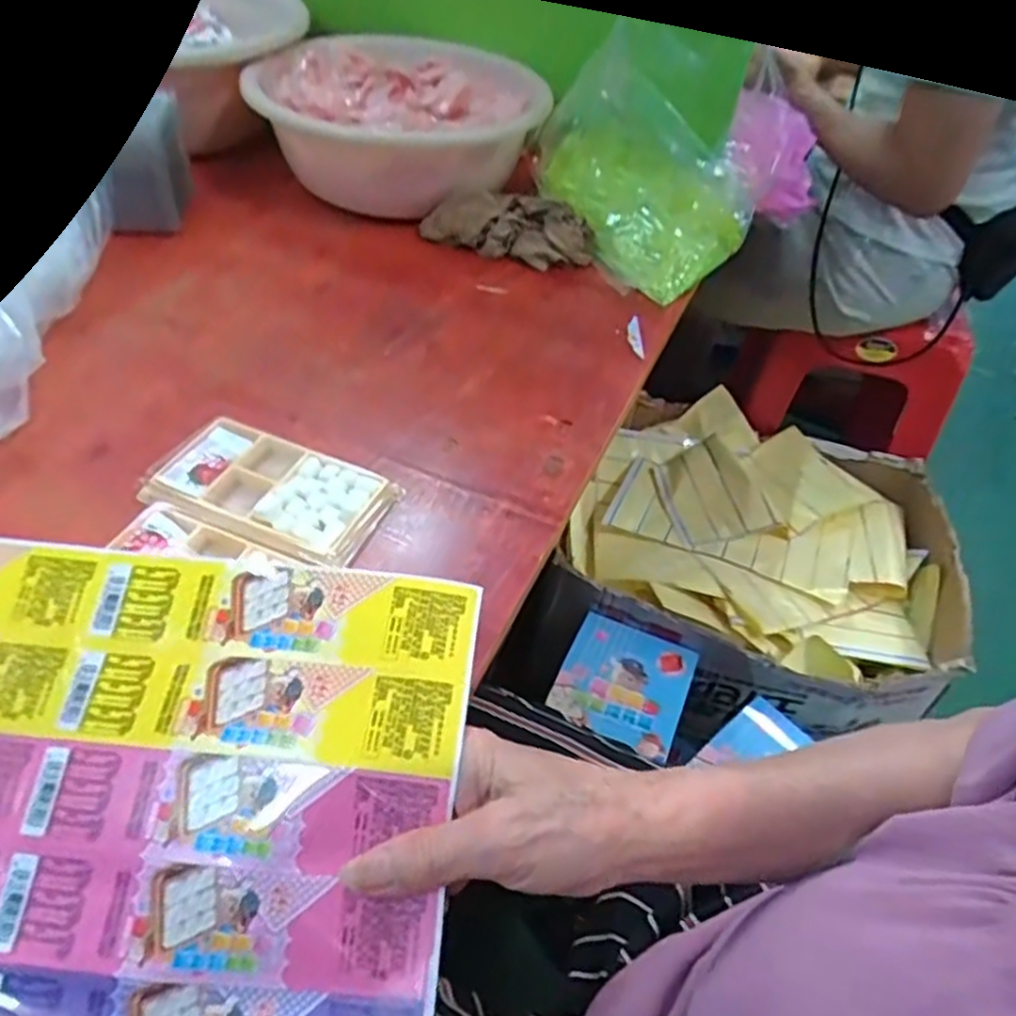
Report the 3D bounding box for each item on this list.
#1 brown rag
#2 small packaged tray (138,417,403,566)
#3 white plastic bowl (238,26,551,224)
[{"bbox_3d":[0.002,-0.253,0.658,0.150,0.049,0.042,18,48,10],"label":"brown rag"},{"bbox_3d":[-0.142,-0.011,0.447,0.133,0.014,0.078,19,48,11],"label":"small packaged tray"},{"bbox_3d":[-0.119,-0.365,0.710,0.225,0.107,0.212,3,47,-4],"label":"white plastic bowl"}]

